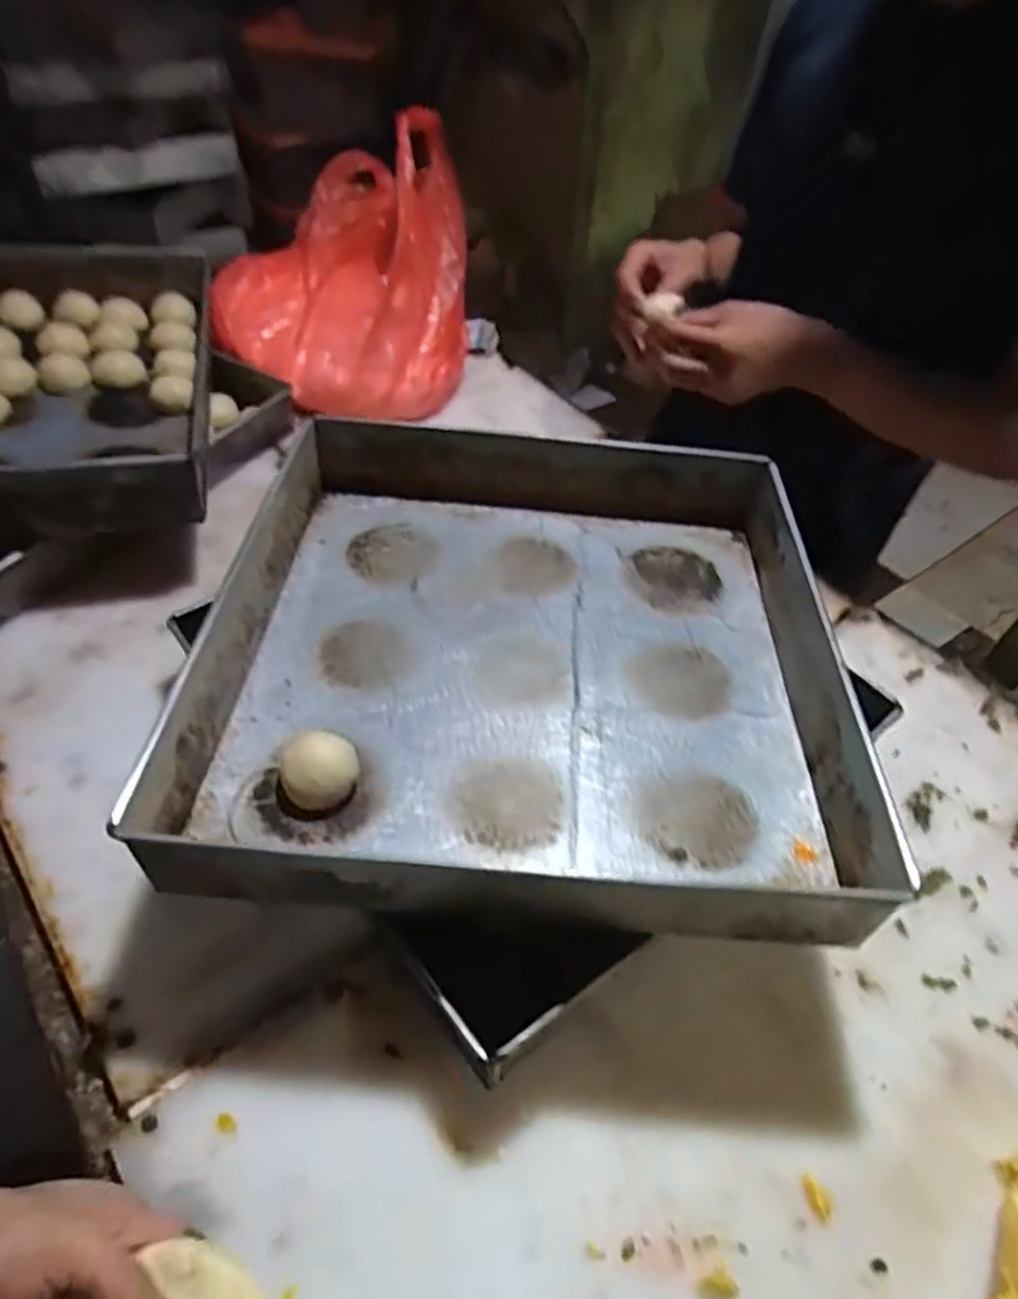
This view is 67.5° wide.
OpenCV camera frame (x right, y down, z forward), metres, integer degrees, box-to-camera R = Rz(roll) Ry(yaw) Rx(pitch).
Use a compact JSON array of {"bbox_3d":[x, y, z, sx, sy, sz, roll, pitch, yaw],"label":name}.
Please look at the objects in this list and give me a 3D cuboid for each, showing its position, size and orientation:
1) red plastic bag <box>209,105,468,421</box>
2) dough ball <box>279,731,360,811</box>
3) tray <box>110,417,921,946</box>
[{"bbox_3d":[-0.197,-0.457,0.913,0.286,0.208,0.345,-1,48,-6],"label":"red plastic bag"},{"bbox_3d":[-0.117,0.076,0.472,0.045,0.027,0.045,2,48,-3],"label":"dough ball"},{"bbox_3d":[0.016,-0.010,0.537,0.401,0.081,0.403,5,47,-1],"label":"tray"}]

